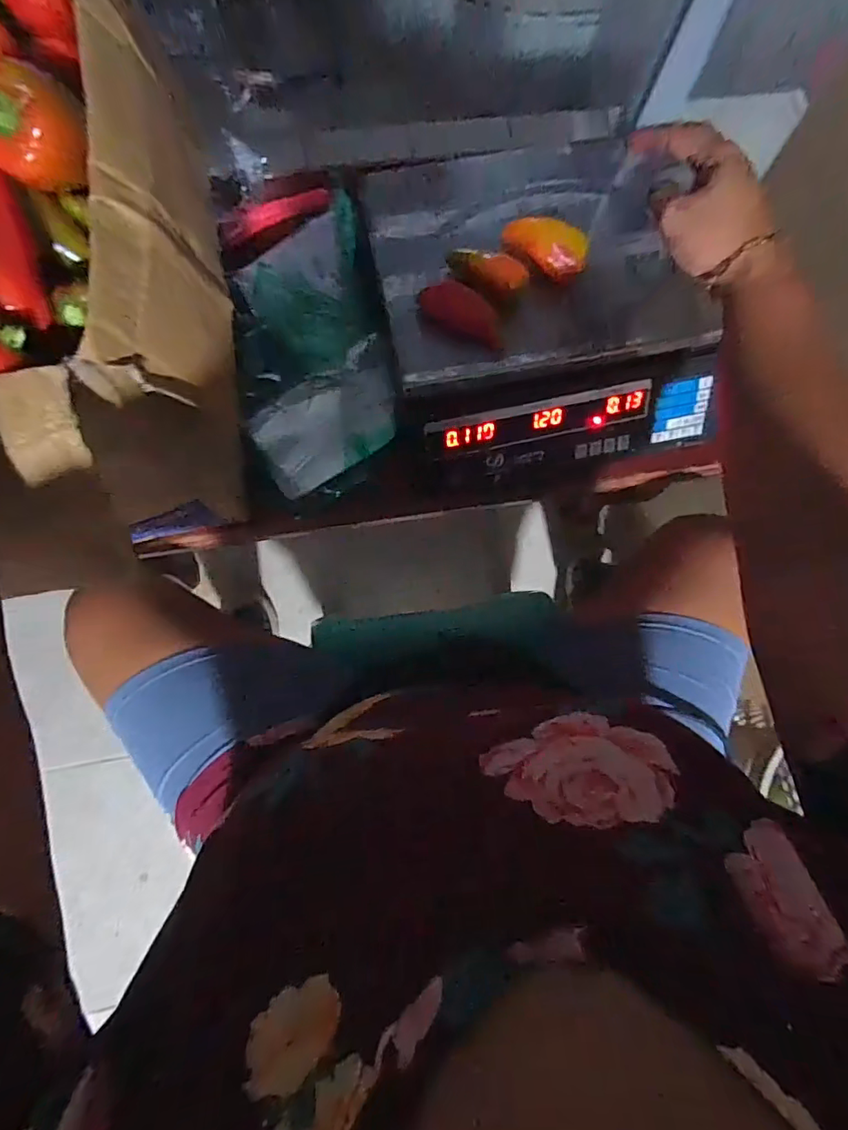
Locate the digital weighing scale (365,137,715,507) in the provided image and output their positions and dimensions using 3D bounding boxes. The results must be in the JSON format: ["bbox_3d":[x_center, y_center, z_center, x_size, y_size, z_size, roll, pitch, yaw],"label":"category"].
[{"bbox_3d":[0.119,-0.258,0.530,0.329,0.114,0.315,-13,84,-5],"label":"digital weighing scale"}]

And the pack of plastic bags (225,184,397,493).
[{"bbox_3d":[-0.131,-0.260,0.579,0.153,0.047,0.332,-12,84,-5],"label":"pack of plastic bags"}]

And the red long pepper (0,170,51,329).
[{"bbox_3d":[-0.228,-0.173,0.281,0.019,0.024,0.079,-11,99,-5],"label":"red long pepper"}]

